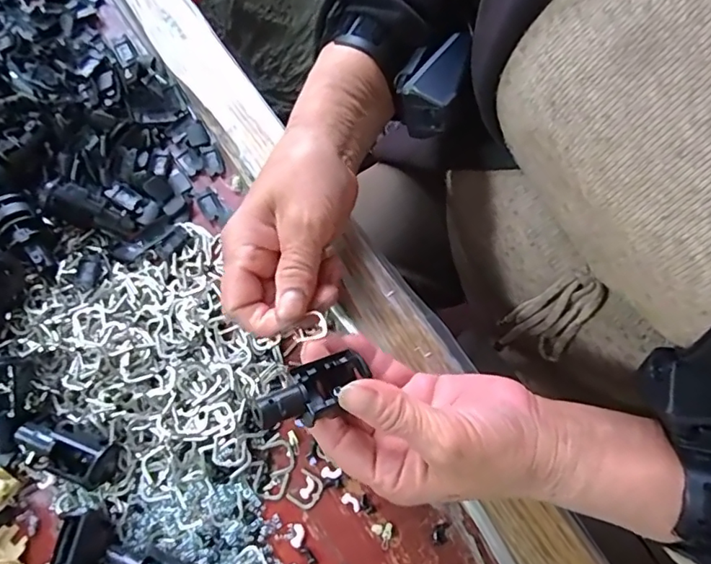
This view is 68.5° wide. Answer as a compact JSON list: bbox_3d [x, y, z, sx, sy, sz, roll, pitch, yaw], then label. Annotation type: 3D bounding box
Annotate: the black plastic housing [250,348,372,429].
[{"bbox_3d":[-0.020,0.048,0.234,0.056,0.018,0.023,-24,72,-39],"label":"black plastic housing"}]

